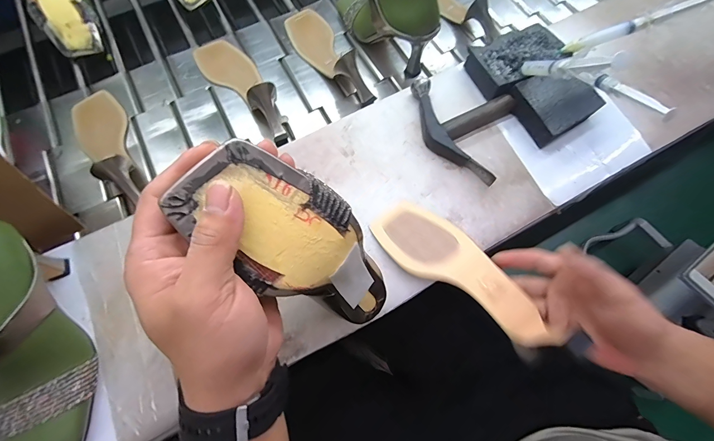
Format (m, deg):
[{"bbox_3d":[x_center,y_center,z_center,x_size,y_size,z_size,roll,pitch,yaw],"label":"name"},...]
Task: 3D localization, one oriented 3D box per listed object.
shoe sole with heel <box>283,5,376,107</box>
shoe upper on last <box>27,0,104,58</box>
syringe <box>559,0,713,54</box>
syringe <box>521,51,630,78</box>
[{"bbox_3d":[-0.055,-0.283,0.542,0.075,0.062,0.236,-23,71,-9],"label":"shoe sole with heel"},{"bbox_3d":[-0.507,-0.374,0.574,0.081,0.067,0.216,-30,72,-12],"label":"shoe upper on last"},{"bbox_3d":[0.356,-0.249,0.423,0.162,0.021,0.016,-13,66,27],"label":"syringe"},{"bbox_3d":[0.228,-0.170,0.370,0.014,0.155,0.019,-9,113,-4],"label":"syringe"}]

